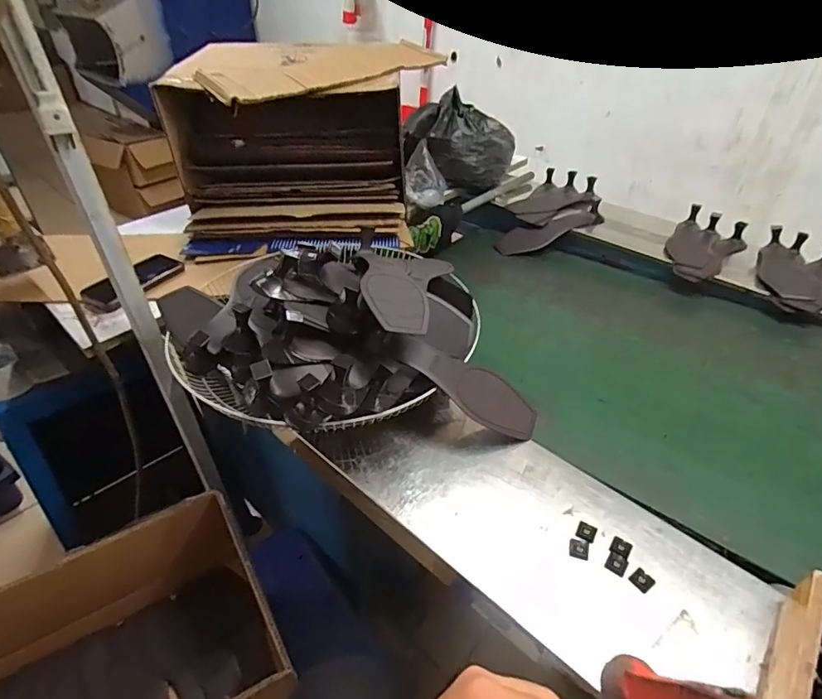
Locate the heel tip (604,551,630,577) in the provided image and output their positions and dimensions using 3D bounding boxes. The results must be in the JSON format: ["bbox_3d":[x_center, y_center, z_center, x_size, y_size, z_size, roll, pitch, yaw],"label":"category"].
[{"bbox_3d":[0.206,0.213,0.480,0.019,0.004,0.020,25,45,27],"label":"heel tip"}]

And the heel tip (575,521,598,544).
[{"bbox_3d":[0.184,0.190,0.503,0.018,0.004,0.020,22,44,25],"label":"heel tip"}]

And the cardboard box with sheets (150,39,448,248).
[{"bbox_3d":[-0.225,-0.417,0.993,0.525,0.284,0.359,-2,39,-3],"label":"cardboard box with sheets"}]

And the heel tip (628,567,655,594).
[{"bbox_3d":[0.224,0.224,0.467,0.017,0.006,0.019,-26,46,-29],"label":"heel tip"}]

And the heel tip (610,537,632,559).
[{"bbox_3d":[0.214,0.201,0.490,0.018,0.004,0.019,26,45,28],"label":"heel tip"}]

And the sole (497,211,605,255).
[{"bbox_3d":[0.315,-0.271,1.096,0.244,0.033,0.073,-20,41,0],"label":"sole"}]

